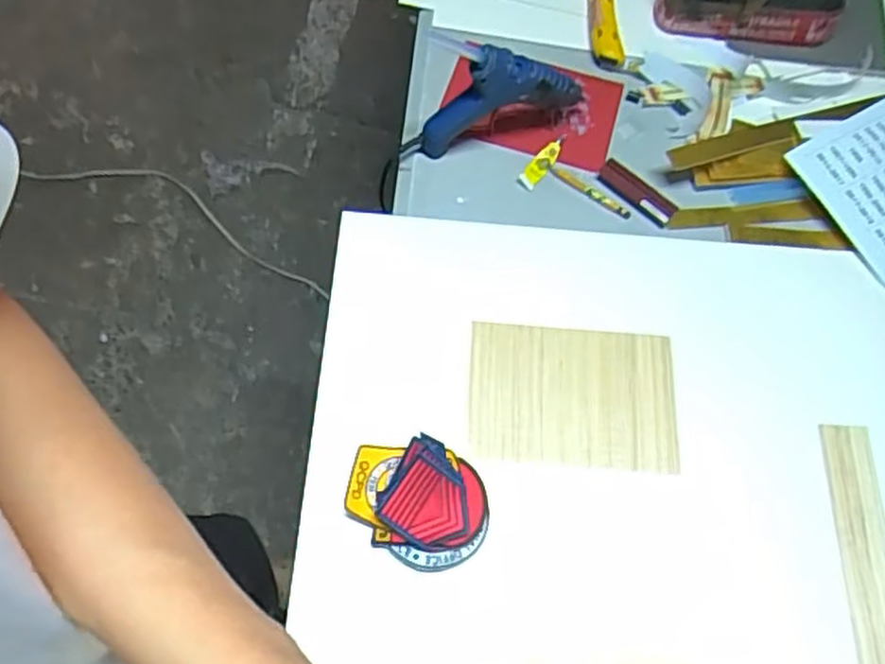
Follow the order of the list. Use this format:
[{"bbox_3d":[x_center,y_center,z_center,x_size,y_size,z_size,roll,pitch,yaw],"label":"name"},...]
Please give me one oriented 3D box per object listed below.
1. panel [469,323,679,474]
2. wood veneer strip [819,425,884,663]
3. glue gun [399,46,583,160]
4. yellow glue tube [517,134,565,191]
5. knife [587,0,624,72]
[{"bbox_3d":[0.124,0.061,0.702,0.193,0.008,0.135,4,67,3],"label":"panel"},{"bbox_3d":[0.373,0.211,0.639,0.053,0.005,0.266,9,62,-8],"label":"wood veneer strip"},{"bbox_3d":[0.056,-0.241,0.766,0.191,0.121,0.030,-18,67,-12],"label":"glue gun"},{"bbox_3d":[0.113,-0.190,0.811,0.020,0.009,0.082,34,67,13],"label":"yellow glue tube"},{"bbox_3d":[0.197,-0.382,0.897,0.036,0.019,0.138,-1,64,-4],"label":"knife"}]

